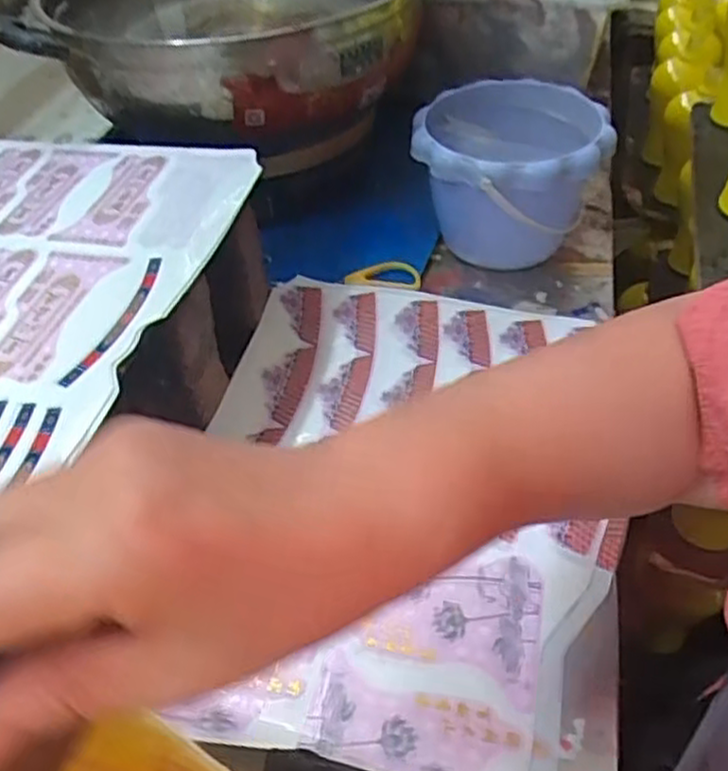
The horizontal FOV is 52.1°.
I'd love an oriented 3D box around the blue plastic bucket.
[{"bbox_3d":[0.122,-0.171,0.638,0.151,0.119,0.156,0,45,0],"label":"blue plastic bucket"}]

